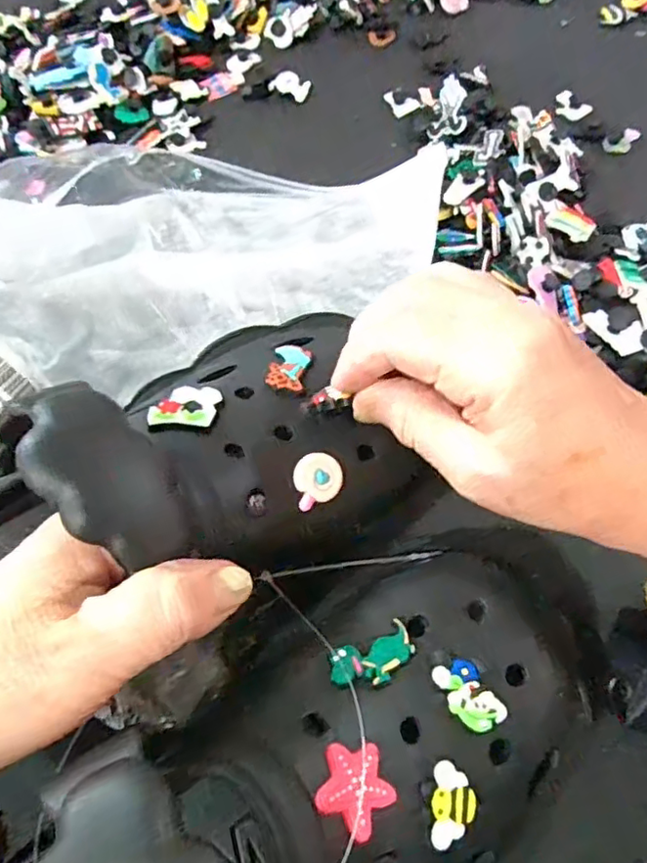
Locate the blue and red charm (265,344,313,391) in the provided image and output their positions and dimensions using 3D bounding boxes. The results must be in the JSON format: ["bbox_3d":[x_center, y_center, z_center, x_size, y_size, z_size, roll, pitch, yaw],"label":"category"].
[{"bbox_3d":[-0.014,-0.027,0.250,0.016,0.004,0.026,3,49,9],"label":"blue and red charm"}]

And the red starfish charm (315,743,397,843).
[{"bbox_3d":[0.010,0.104,0.176,0.023,0.004,0.023,16,49,-19],"label":"red starfish charm"}]

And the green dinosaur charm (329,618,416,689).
[{"bbox_3d":[0.017,0.076,0.200,0.030,0.004,0.016,-16,63,-20],"label":"green dinosaur charm"}]

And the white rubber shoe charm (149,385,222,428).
[{"bbox_3d":[-0.054,-0.010,0.232,0.025,0.004,0.025,1,38,3],"label":"white rubber shoe charm"}]

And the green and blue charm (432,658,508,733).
[{"bbox_3d":[0.048,0.087,0.197,0.015,0.004,0.024,-35,69,-13],"label":"green and blue charm"}]

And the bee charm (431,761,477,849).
[{"bbox_3d":[0.040,0.116,0.185,0.014,0.006,0.023,7,67,5],"label":"bee charm"}]

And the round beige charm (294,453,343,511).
[{"bbox_3d":[-0.002,0.018,0.229,0.020,0.007,0.018,-20,67,-7],"label":"round beige charm"}]

